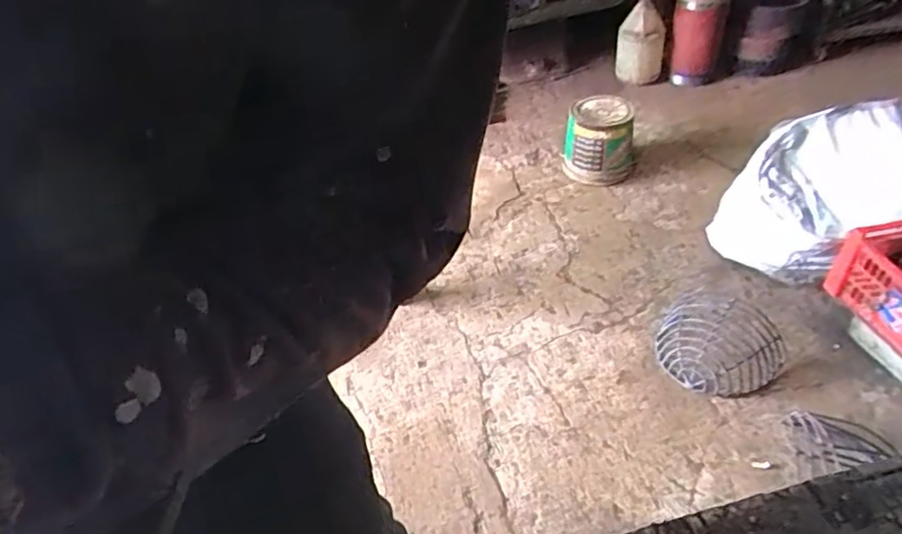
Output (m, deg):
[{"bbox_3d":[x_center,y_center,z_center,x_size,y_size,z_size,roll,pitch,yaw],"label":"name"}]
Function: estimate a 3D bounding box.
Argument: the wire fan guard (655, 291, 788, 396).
[{"bbox_3d":[0.557,0.148,1.348,0.237,0.099,0.236,-3,44,3],"label":"wire fan guard"}]

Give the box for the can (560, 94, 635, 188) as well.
[{"bbox_3d":[0.421,-0.365,1.832,0.190,0.197,0.164,8,45,13],"label":"can"}]

